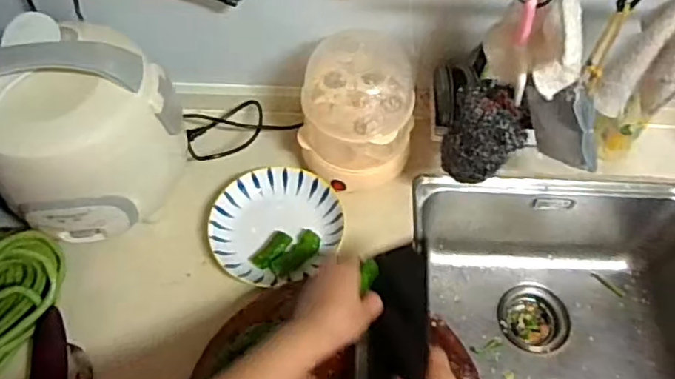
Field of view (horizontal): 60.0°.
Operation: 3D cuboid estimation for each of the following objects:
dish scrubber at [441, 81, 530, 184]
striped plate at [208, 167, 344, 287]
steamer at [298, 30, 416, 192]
[{"bbox_3d":[0.171,-0.065,0.676,0.088,0.063,0.100,21,60,12],"label":"dish scrubber"},{"bbox_3d":[-0.082,0.047,0.776,0.168,0.034,0.157,1,58,-1],"label":"striped plate"},{"bbox_3d":[0.027,-0.096,0.762,0.139,0.186,0.128,-40,67,-22],"label":"steamer"}]

